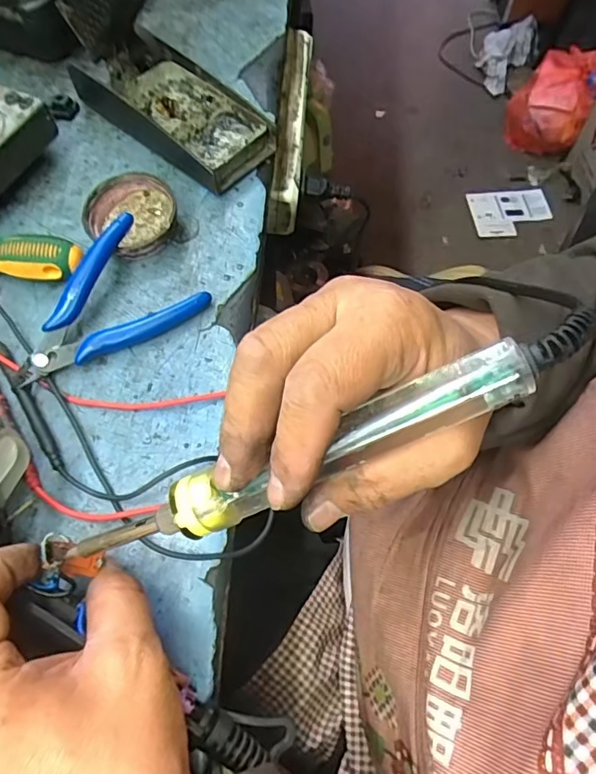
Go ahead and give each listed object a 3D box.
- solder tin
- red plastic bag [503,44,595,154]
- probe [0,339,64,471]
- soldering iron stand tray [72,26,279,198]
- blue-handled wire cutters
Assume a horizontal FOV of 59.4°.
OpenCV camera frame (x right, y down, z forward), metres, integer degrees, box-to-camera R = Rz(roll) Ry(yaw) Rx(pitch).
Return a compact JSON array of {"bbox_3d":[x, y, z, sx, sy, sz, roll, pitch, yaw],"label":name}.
[{"bbox_3d":[-0.116,-0.119,0.365,0.061,0.023,0.055,15,66,7],"label":"solder tin"},{"bbox_3d":[0.702,-0.776,1.432,0.205,0.182,0.235,36,70,16],"label":"red plastic bag"},{"bbox_3d":[-0.164,0.007,0.314,0.009,0.008,0.102,-29,68,-12],"label":"probe"},{"bbox_3d":[-0.097,-0.218,0.406,0.161,0.033,0.072,39,71,17],"label":"soldering iron stand tray"},{"bbox_3d":[-0.126,-0.047,0.328,0.115,0.030,0.073,-42,72,-17],"label":"blue-handled wire cutters"}]

